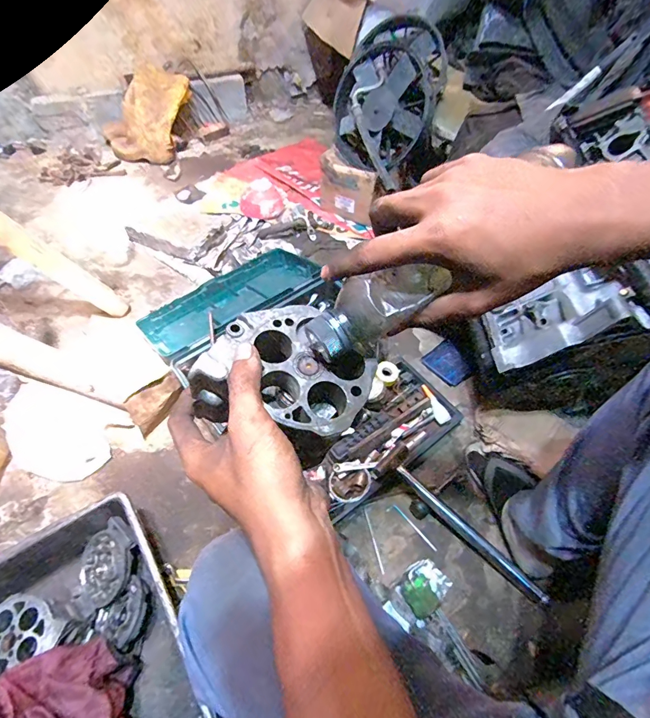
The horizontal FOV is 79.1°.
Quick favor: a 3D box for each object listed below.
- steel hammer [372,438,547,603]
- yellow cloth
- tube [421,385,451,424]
[{"bbox_3d":[0.246,0.307,0.730,0.079,0.031,0.362,-36,62,-24],"label":"steel hammer"},{"bbox_3d":[-0.694,-0.944,1.548,0.370,0.222,0.290,-16,56,-12],"label":"yellow cloth"},{"bbox_3d":[0.248,0.102,0.902,0.030,0.011,0.097,-26,58,-18],"label":"tube"}]

